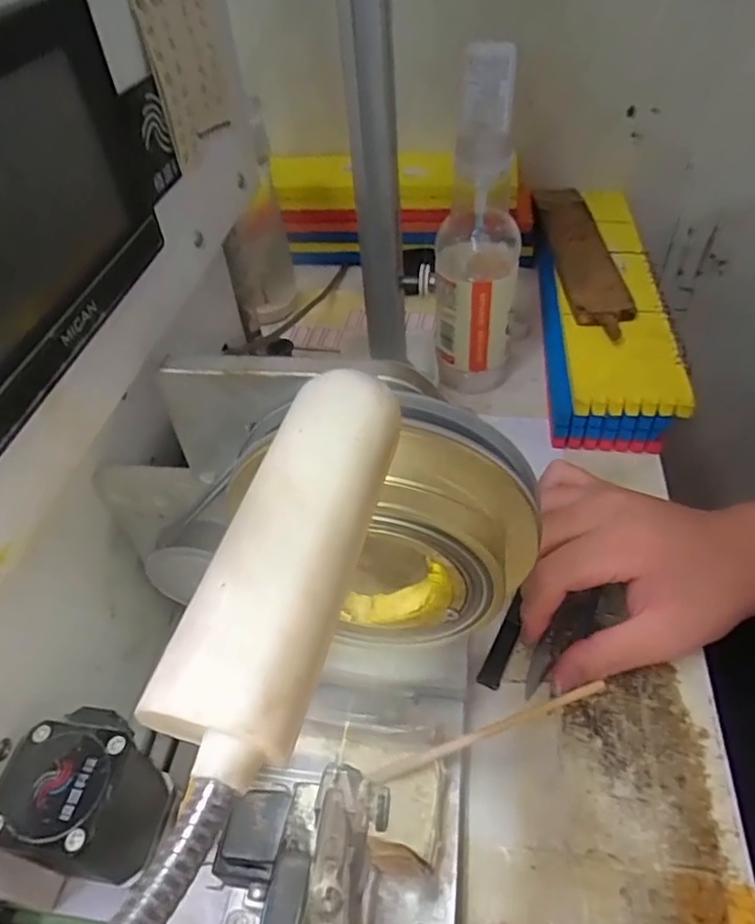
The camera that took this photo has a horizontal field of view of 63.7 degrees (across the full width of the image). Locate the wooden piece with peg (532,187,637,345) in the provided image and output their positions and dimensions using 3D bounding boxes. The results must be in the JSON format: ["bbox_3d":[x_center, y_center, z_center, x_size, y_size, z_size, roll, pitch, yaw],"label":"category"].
[{"bbox_3d":[0.183,-0.194,0.556,0.055,0.016,0.250,-1,46,4],"label":"wooden piece with peg"}]

